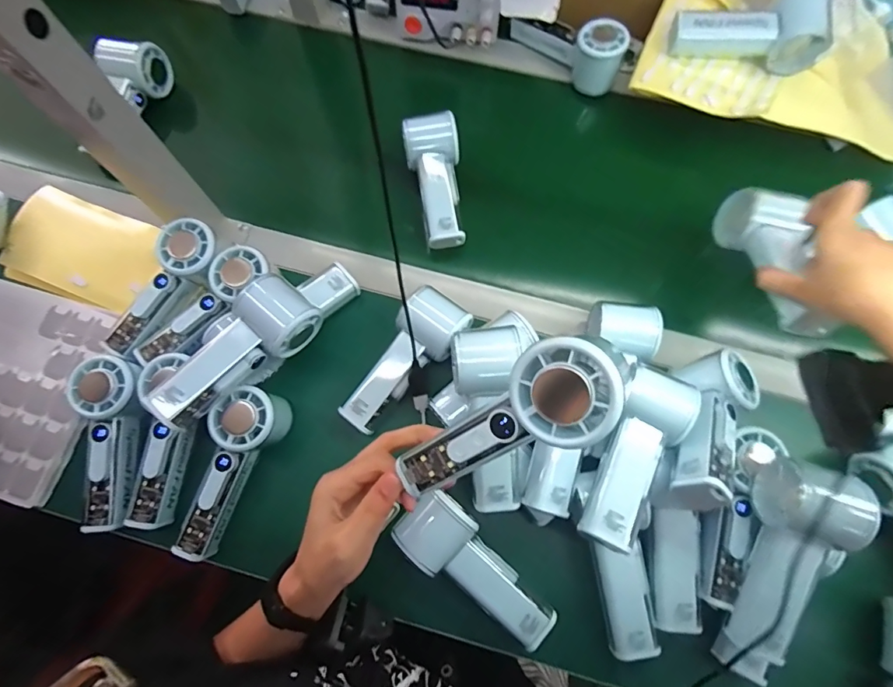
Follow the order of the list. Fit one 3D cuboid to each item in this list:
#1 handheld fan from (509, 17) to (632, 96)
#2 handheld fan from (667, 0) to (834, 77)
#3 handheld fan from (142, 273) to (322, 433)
[{"bbox_3d":[0.150,-0.373,0.548,0.055,0.062,0.148,-41,77,-12],"label":"handheld fan"},{"bbox_3d":[0.328,-0.346,0.486,0.156,0.054,0.075,10,73,3],"label":"handheld fan"},{"bbox_3d":[-0.184,0.009,0.398,0.057,0.060,0.151,43,77,12],"label":"handheld fan"}]

